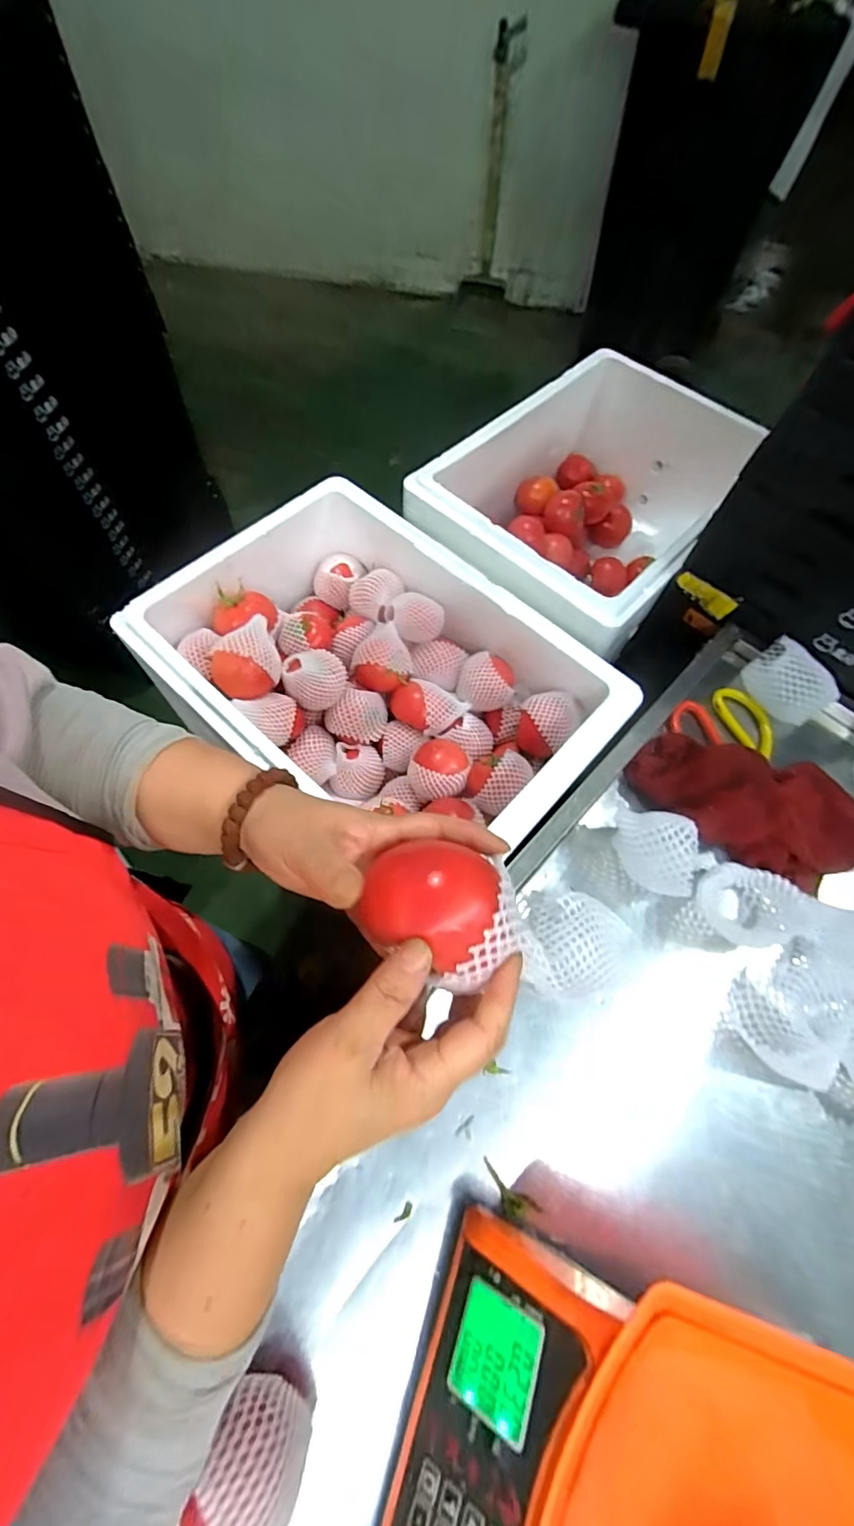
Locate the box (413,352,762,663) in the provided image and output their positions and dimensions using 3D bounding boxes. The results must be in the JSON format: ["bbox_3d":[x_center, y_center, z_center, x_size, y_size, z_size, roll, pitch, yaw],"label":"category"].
[{"bbox_3d":[0.251,-0.384,0.852,0.363,0.209,0.513,41,69,14],"label":"box"}]

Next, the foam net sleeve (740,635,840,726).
[{"bbox_3d":[0.405,-0.091,0.586,0.056,0.039,0.091,-34,71,-17],"label":"foam net sleeve"}]

